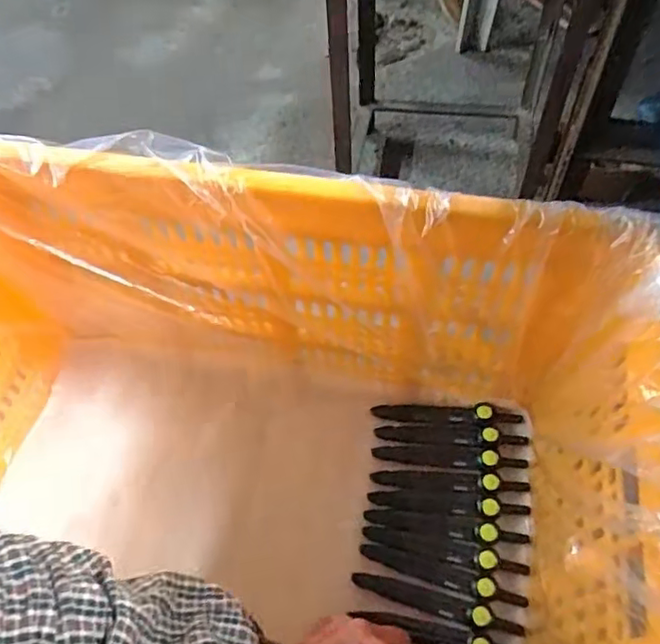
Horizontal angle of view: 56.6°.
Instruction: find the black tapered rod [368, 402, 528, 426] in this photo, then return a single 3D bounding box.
[{"bbox_3d":[0.105,0.082,0.549,0.131,0.011,0.018,1,59,4],"label":"black tapered rod"}]

